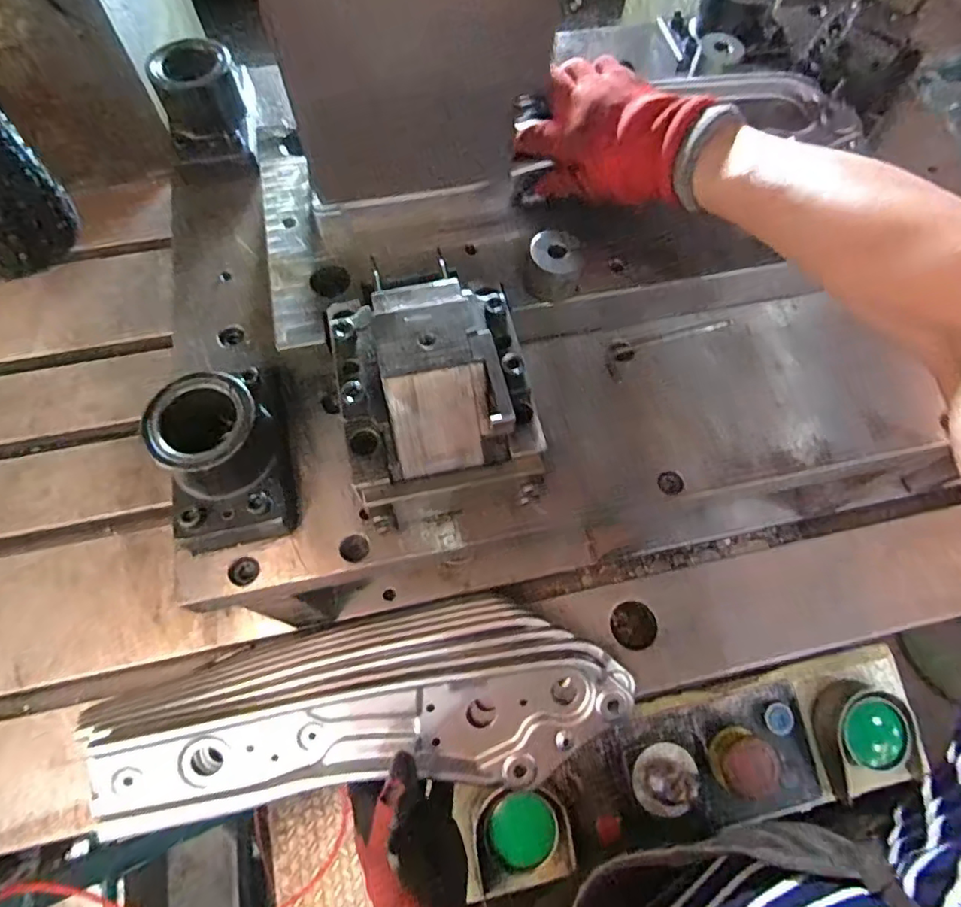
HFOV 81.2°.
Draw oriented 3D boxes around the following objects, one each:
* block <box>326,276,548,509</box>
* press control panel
[{"bbox_3d":[-0.031,-0.047,0.384,0.128,0.082,0.156,-12,67,-7],"label":"block"},{"bbox_3d":[0.222,0.320,0.578,0.484,0.092,0.137,-10,66,-6],"label":"press control panel"}]

